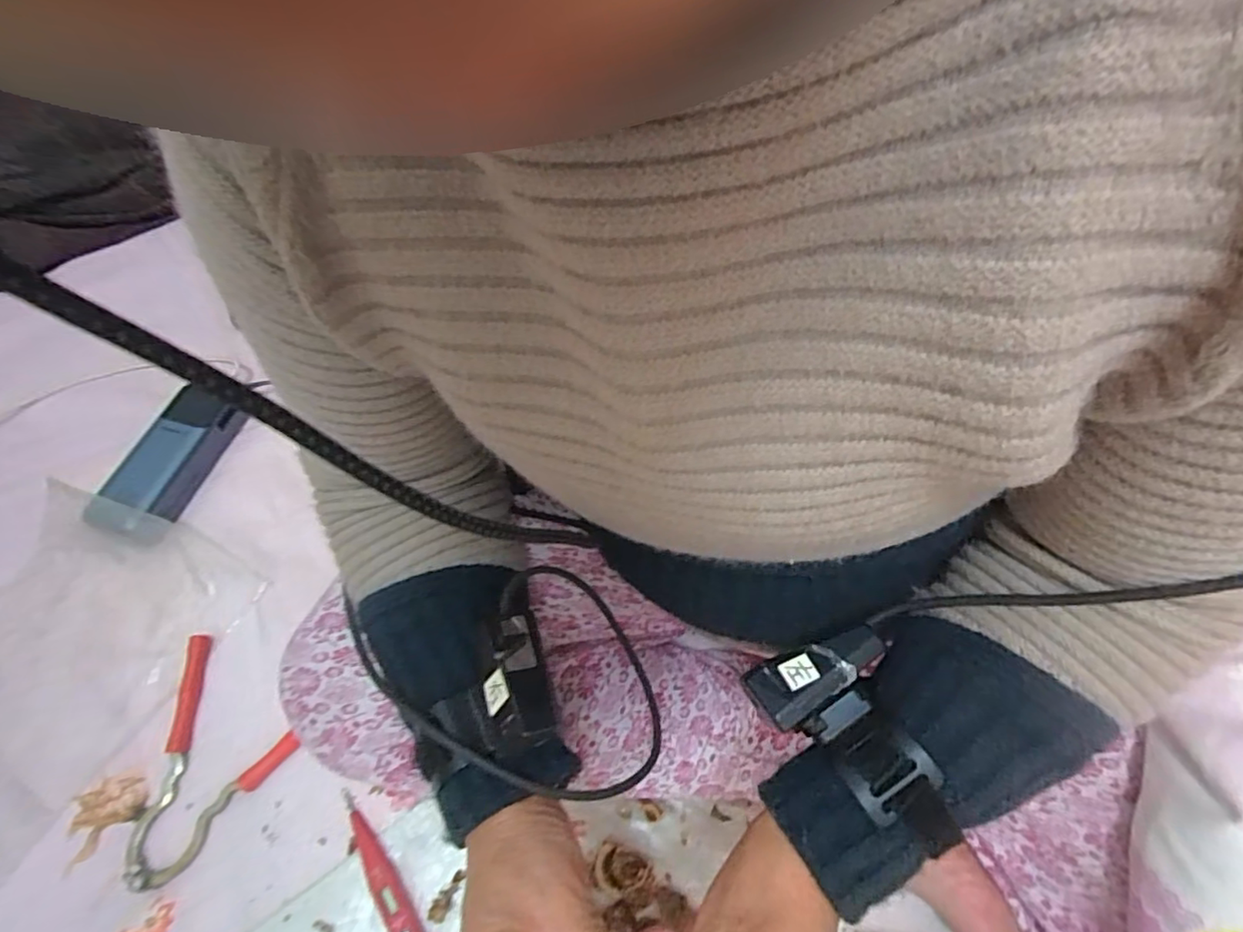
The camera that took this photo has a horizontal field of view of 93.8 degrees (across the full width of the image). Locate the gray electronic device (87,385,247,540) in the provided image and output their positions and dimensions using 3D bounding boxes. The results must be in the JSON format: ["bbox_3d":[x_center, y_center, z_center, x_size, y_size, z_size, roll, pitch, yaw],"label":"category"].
[{"bbox_3d":[-0.424,-0.007,0.546,0.065,0.030,0.156,11,60,9],"label":"gray electronic device"}]

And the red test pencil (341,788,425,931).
[{"bbox_3d":[-0.166,0.287,0.402,0.019,0.013,0.129,-35,64,-18],"label":"red test pencil"}]

